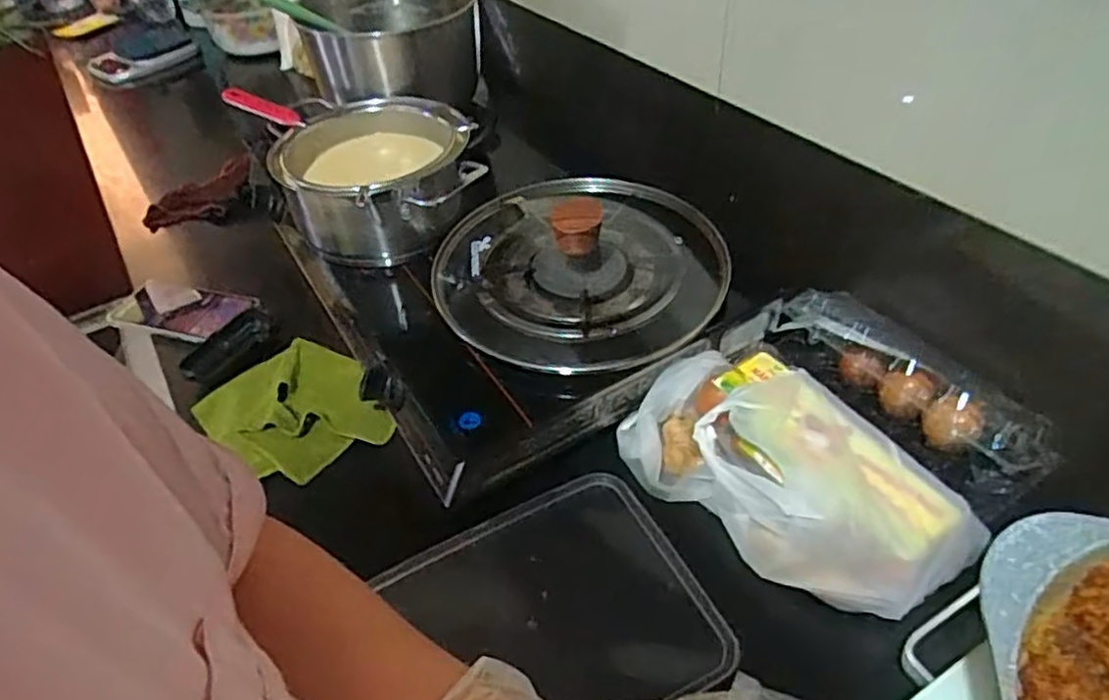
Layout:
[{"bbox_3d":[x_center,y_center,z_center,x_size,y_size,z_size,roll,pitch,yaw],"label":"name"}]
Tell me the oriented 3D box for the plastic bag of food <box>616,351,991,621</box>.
[{"bbox_3d":[0.186,0.097,0.566,0.143,0.076,0.271,-34,51,-27],"label":"plastic bag of food"}]

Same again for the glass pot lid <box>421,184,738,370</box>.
[{"bbox_3d":[0.016,-0.090,0.675,0.279,0.083,0.269,-3,44,3],"label":"glass pot lid"}]

